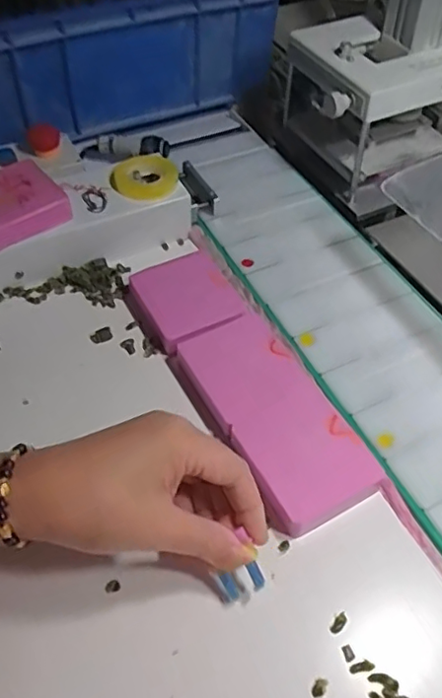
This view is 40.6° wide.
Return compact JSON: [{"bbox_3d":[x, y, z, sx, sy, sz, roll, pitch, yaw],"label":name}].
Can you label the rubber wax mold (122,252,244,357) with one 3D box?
[{"bbox_3d":[-0.029,-0.037,0.464,0.073,0.028,0.085,-19,54,-20],"label":"rubber wax mold"}]

